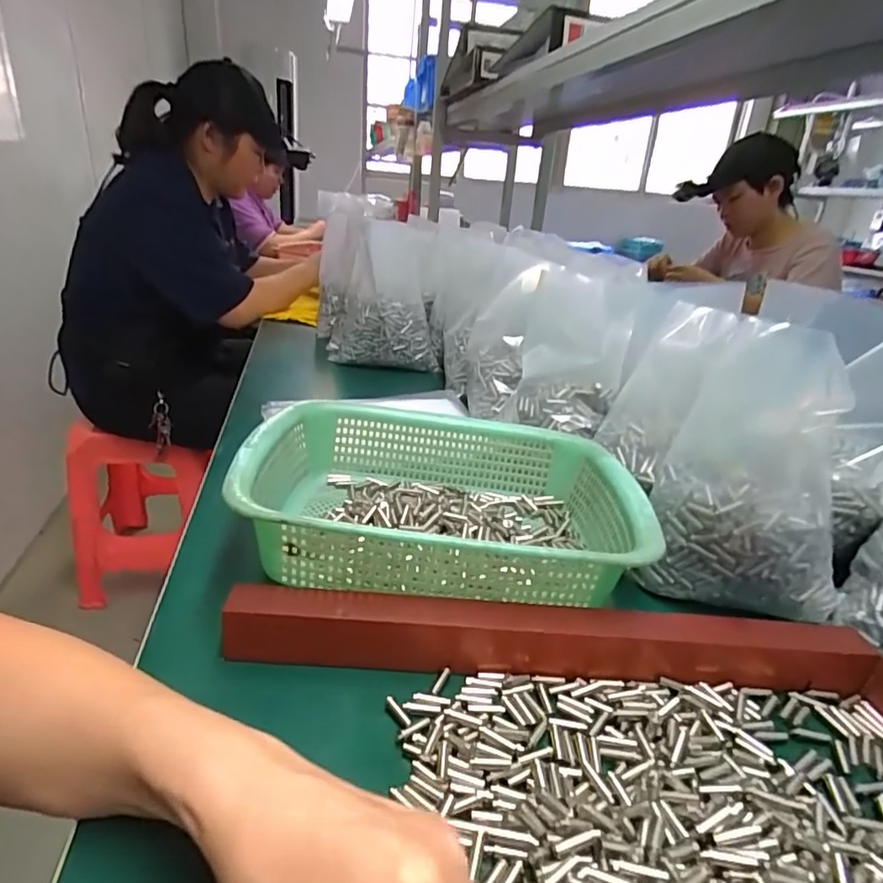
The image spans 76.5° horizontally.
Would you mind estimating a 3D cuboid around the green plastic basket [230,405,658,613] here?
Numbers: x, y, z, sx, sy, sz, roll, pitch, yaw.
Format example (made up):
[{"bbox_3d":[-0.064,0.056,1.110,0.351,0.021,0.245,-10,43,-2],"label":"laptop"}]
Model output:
[{"bbox_3d":[0.001,0.048,0.456,0.296,0.082,0.226,5,24,-3],"label":"green plastic basket"}]

